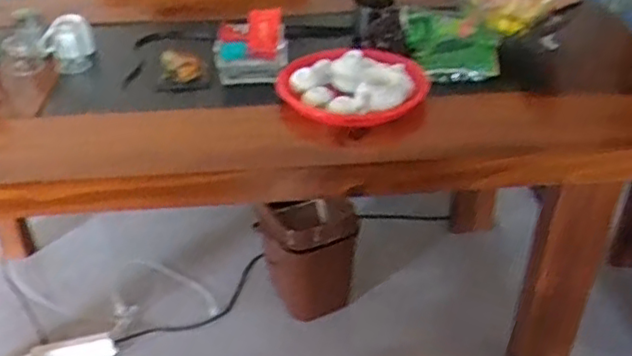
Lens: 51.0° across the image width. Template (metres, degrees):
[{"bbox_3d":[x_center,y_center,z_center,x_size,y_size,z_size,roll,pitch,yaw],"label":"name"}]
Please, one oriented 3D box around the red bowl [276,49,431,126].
[{"bbox_3d":[0.066,-0.159,1.114,0.250,0.062,0.182,-8,37,-9],"label":"red bowl"}]

